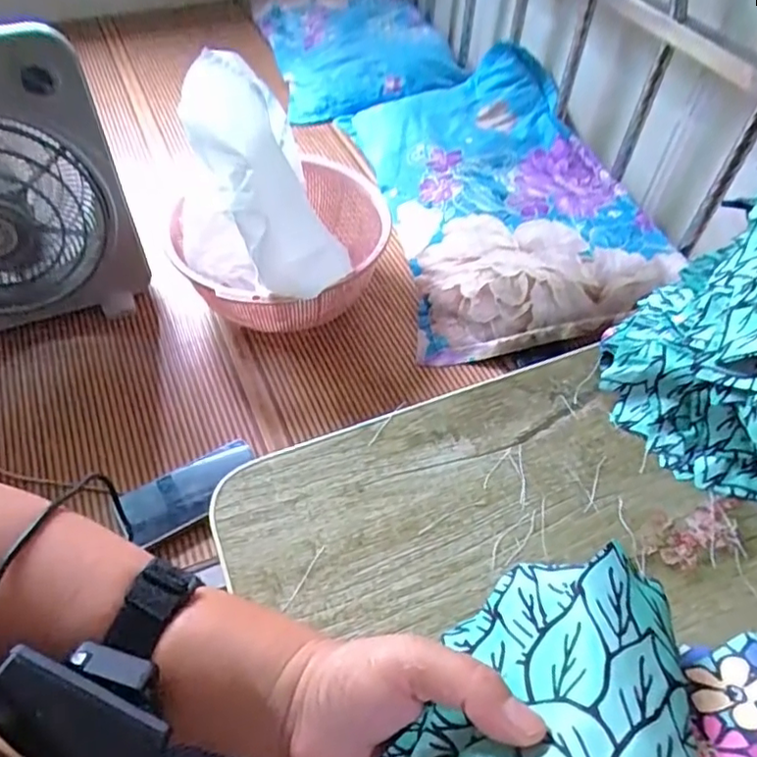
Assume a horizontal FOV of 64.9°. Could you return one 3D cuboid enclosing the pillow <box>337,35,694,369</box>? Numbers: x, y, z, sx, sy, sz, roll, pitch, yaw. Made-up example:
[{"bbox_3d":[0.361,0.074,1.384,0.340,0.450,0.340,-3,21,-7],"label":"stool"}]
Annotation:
[{"bbox_3d":[0.201,-0.321,1.012,0.386,0.083,0.679,-8,52,-8],"label":"pillow"}]

